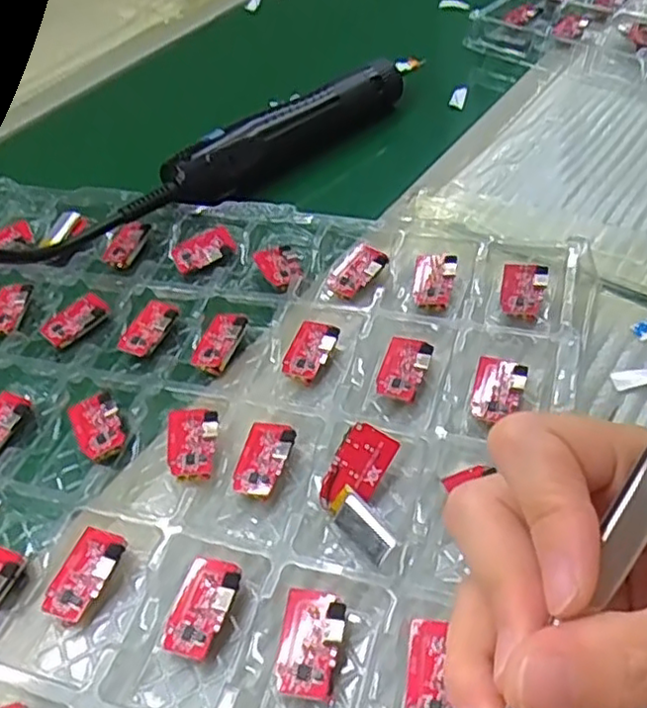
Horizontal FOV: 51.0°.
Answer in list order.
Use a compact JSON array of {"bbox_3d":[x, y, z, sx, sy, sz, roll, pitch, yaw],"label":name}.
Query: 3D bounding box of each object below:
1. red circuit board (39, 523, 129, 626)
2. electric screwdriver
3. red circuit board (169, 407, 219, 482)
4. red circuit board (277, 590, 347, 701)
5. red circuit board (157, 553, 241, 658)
[{"bbox_3d":[-0.093,0.084,0.261,0.022,0.004,0.035,15,55,25],"label":"red circuit board"},{"bbox_3d":[-0.012,-0.157,0.455,0.216,0.031,0.033,-36,55,-24],"label":"electric screwdriver"},{"bbox_3d":[-0.057,0.040,0.298,0.021,0.008,0.034,-5,48,1],"label":"red circuit board"},{"bbox_3d":[-0.004,0.101,0.238,0.022,0.004,0.036,-1,51,10],"label":"red circuit board"},{"bbox_3d":[-0.044,0.092,0.248,0.022,0.005,0.035,10,54,19],"label":"red circuit board"}]

